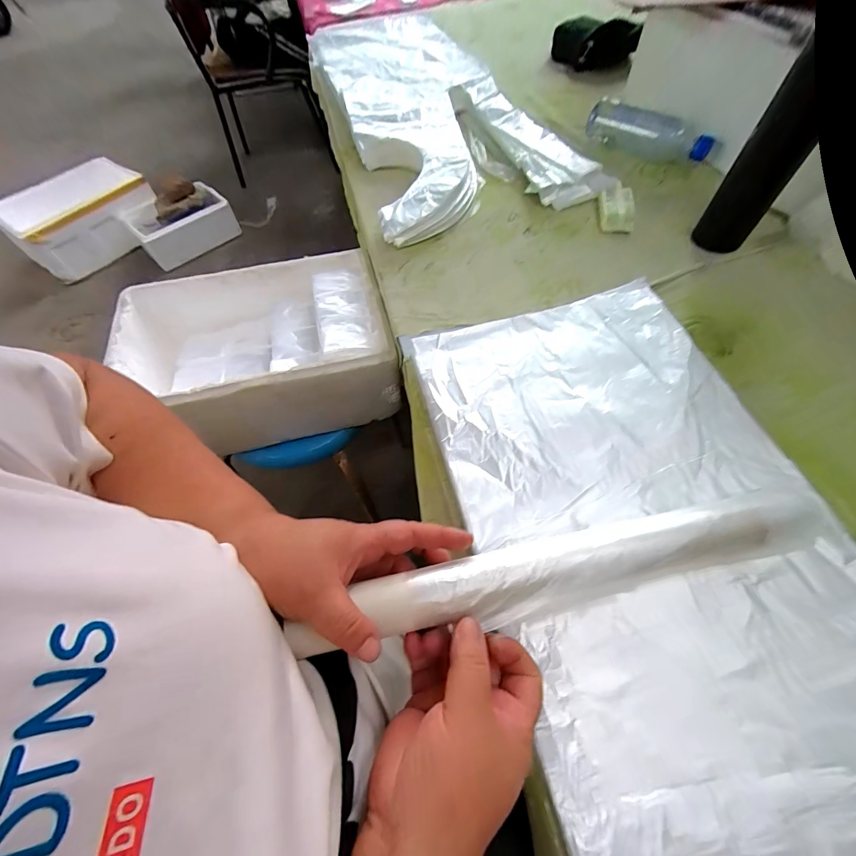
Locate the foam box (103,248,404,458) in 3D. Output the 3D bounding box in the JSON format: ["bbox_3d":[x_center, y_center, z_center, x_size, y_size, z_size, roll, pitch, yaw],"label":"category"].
[{"bbox_3d":[-0.263,-0.124,0.623,0.390,0.158,0.255,-14,59,-4],"label":"foam box"}]

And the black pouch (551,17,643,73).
[{"bbox_3d":[0.370,-0.864,0.841,0.205,0.077,0.041,23,64,17],"label":"black pouch"}]

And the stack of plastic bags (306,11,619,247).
[{"bbox_3d":[-0.018,-0.695,0.787,0.353,0.072,0.911,-16,59,-5],"label":"stack of plastic bags"}]

